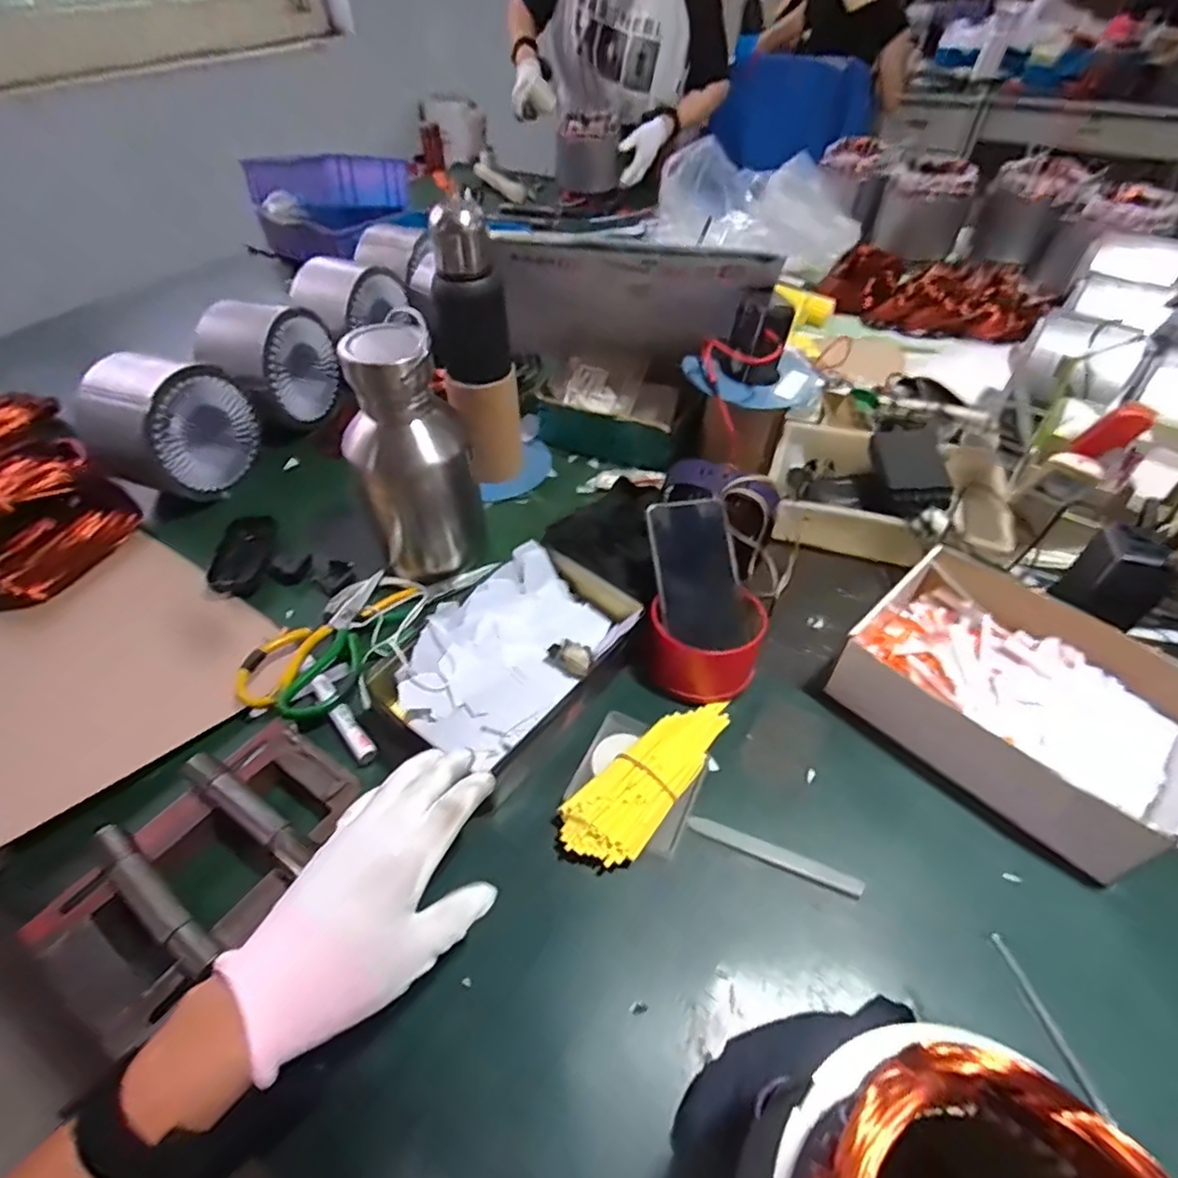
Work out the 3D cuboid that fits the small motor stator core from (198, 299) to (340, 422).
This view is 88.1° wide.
[{"bbox_3d":[-0.425,-0.303,0.820,0.101,0.136,0.166,15,50,15],"label":"small motor stator core"}]

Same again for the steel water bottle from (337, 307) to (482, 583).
[{"bbox_3d":[-0.177,-0.126,0.598,0.106,0.230,0.098,-27,53,-20],"label":"steel water bottle"}]

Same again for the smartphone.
[{"bbox_3d":[0.101,-0.014,0.567,0.077,0.008,0.141,-8,83,-6],"label":"smartphone"}]

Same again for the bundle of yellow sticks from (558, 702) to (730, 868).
[{"bbox_3d":[0.053,0.148,0.493,0.059,0.026,0.175,35,58,29],"label":"bundle of yellow sticks"}]

